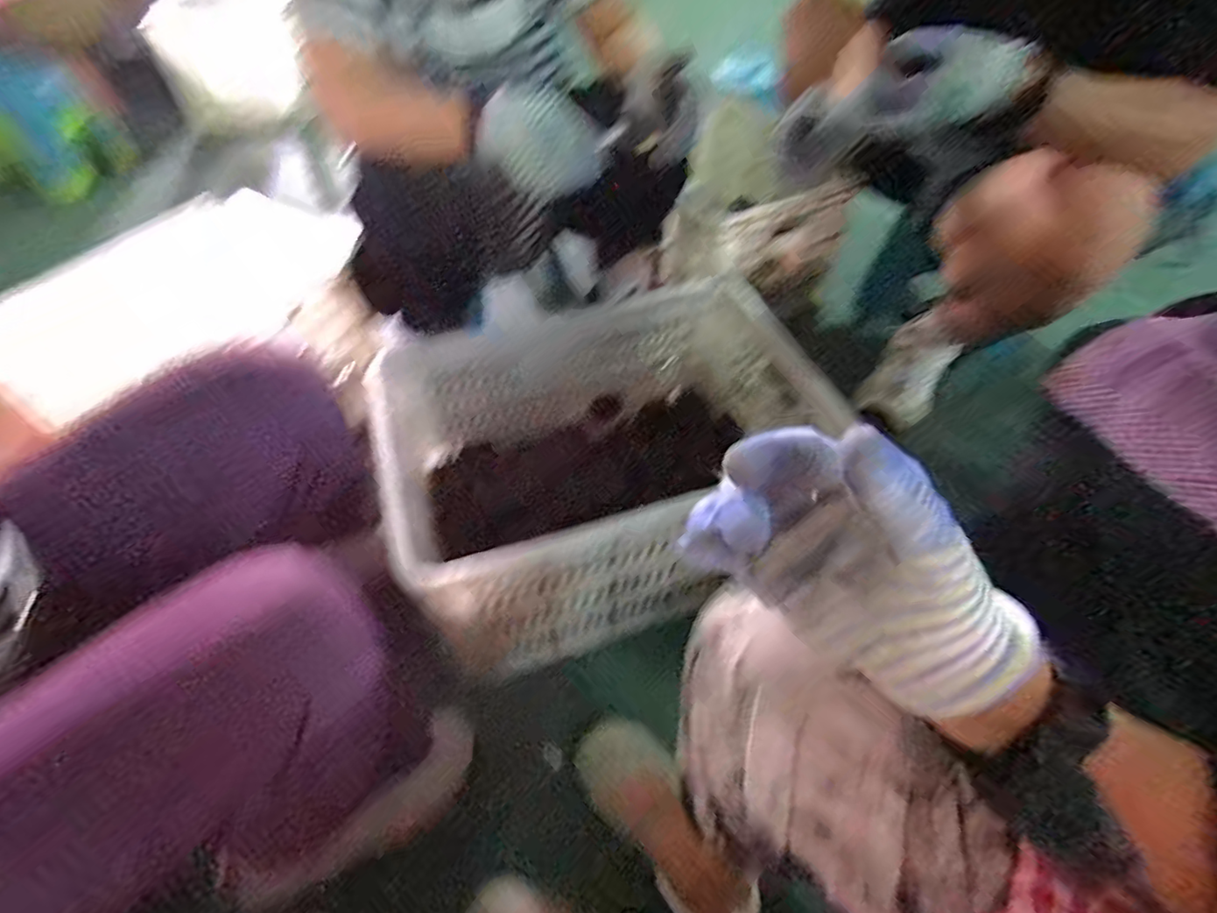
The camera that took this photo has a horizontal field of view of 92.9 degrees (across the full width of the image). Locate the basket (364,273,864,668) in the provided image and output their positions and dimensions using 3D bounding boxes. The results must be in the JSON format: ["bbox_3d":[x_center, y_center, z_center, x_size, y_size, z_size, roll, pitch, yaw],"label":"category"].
[{"bbox_3d":[-0.006,0.013,0.809,0.540,0.277,0.377,-19,53,-13],"label":"basket"}]

